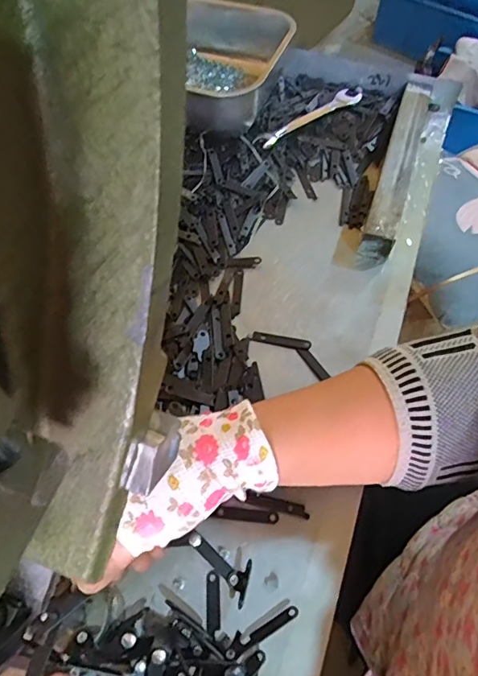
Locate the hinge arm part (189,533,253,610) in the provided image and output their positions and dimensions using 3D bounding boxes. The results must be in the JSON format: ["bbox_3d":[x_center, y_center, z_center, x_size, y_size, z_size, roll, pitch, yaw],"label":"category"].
[{"bbox_3d":[-0.009,0.149,0.325,0.023,0.010,0.053,-36,68,-20],"label":"hinge arm part"}]

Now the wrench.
[{"bbox_3d":[0.083,-0.246,0.545,0.137,0.011,0.030,-39,70,-21],"label":"wrench"}]

